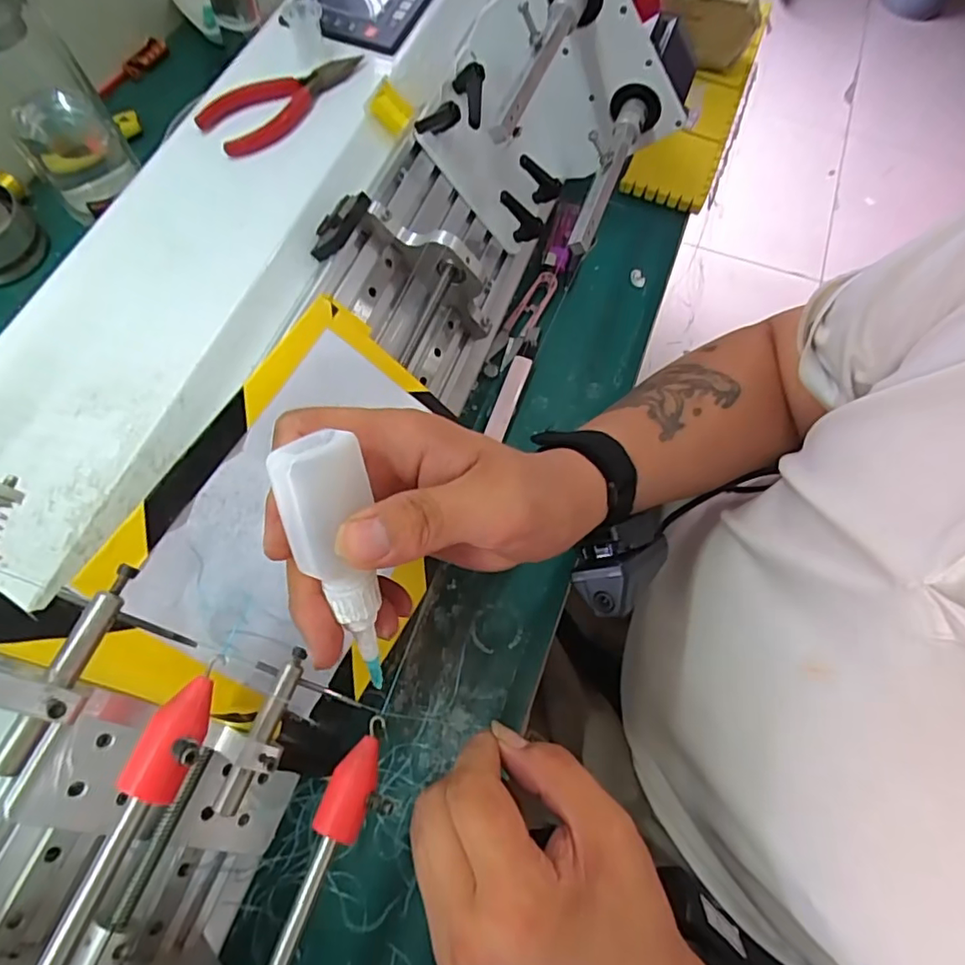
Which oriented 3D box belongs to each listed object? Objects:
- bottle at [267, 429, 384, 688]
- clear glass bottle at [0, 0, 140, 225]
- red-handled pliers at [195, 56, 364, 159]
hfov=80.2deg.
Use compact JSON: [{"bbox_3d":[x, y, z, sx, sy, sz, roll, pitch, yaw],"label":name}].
[{"bbox_3d":[-0.053,0.033,0.224,0.029,0.102,0.026,-12,24,-7],"label":"bottle"},{"bbox_3d":[-0.344,-0.304,0.438,0.075,0.174,0.075,-31,72,-14],"label":"clear glass bottle"},{"bbox_3d":[-0.132,-0.262,0.390,0.043,0.012,0.120,42,72,14],"label":"red-handled pliers"}]

